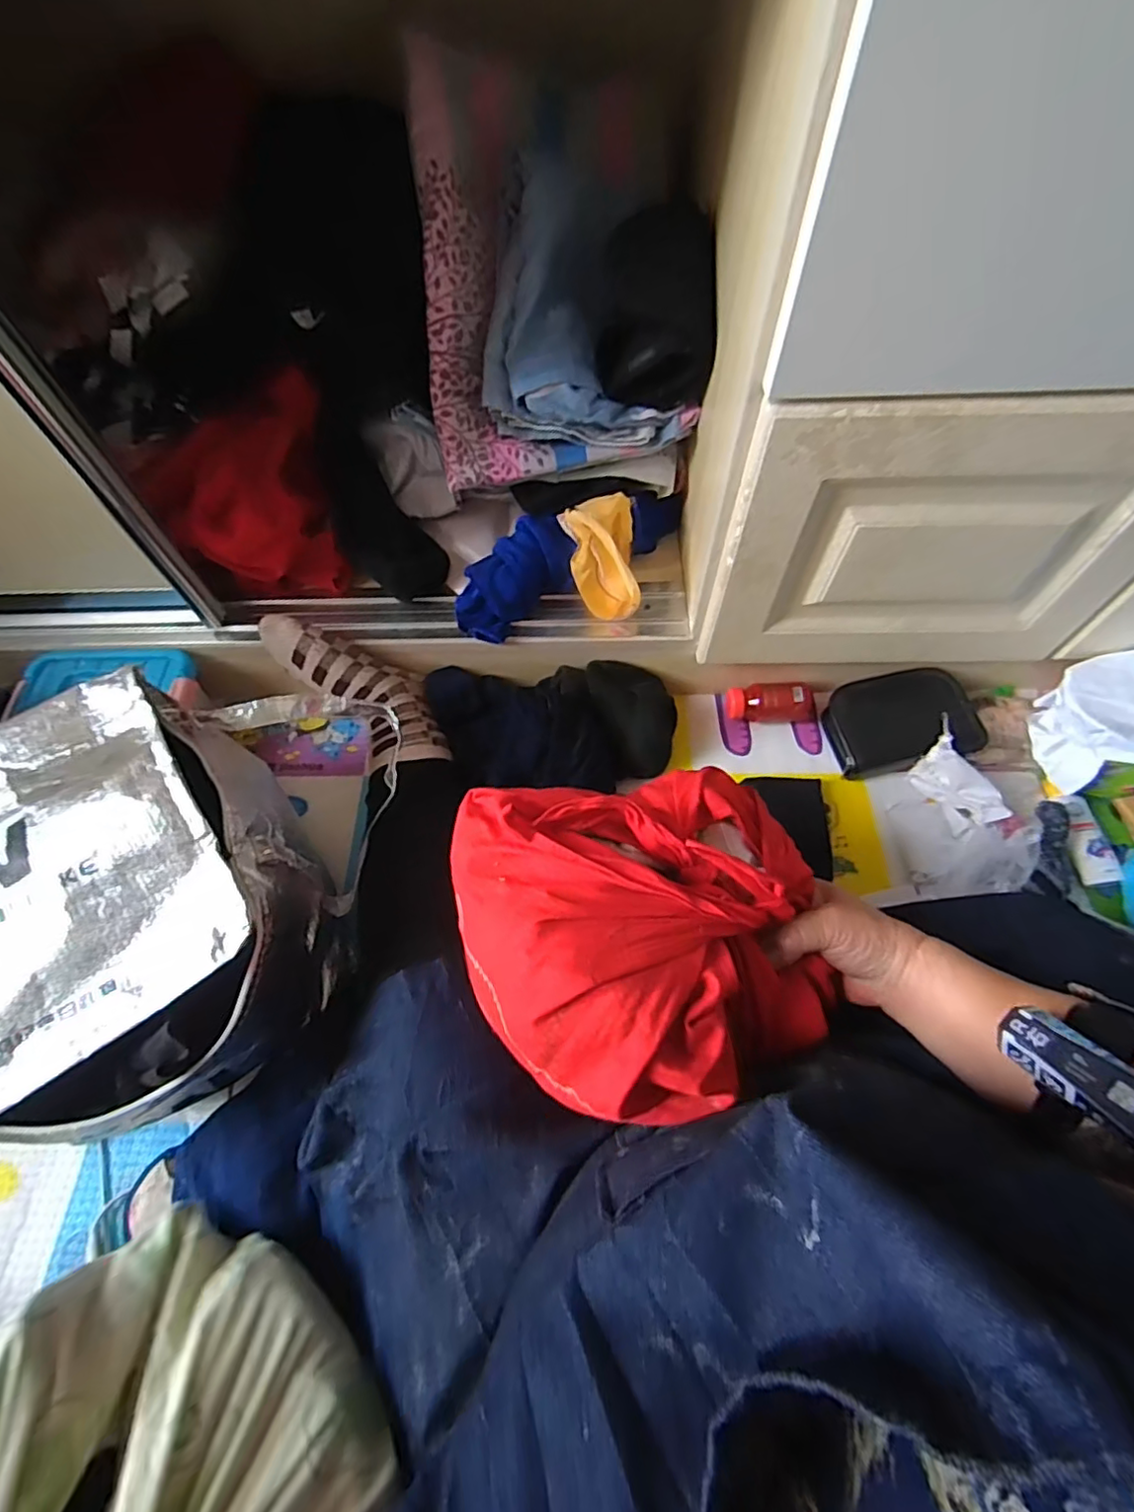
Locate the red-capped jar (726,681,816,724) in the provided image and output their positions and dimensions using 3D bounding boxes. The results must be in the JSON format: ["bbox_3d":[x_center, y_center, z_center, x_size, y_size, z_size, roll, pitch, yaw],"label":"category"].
[{"bbox_3d":[0.251,-0.065,0.732,0.109,0.042,0.045,2,62,3],"label":"red-capped jar"}]

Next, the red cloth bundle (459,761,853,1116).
[{"bbox_3d":[0.059,0.113,0.409,0.244,0.103,0.216,-13,62,-5],"label":"red cloth bundle"}]

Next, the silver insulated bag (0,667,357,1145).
[{"bbox_3d":[-0.385,0.148,0.522,0.313,0.219,0.356,-32,65,-15],"label":"silver insulated bag"}]

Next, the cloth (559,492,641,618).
[{"bbox_3d":[0.046,-0.223,0.687,0.072,0.129,0.072,-9,19,33],"label":"cloth"}]

